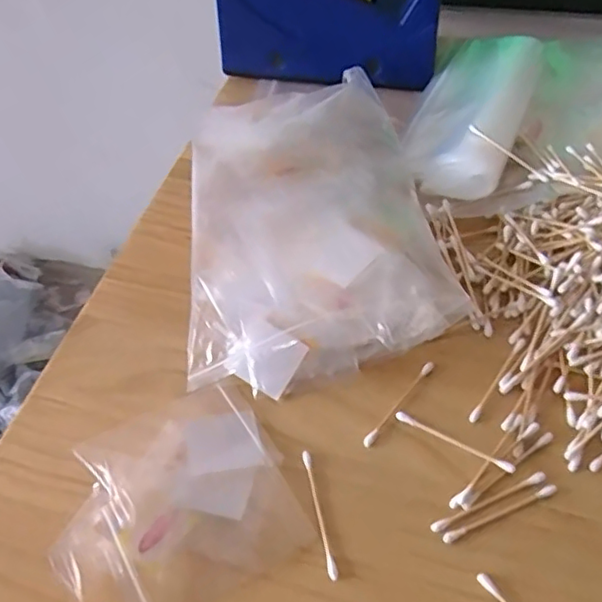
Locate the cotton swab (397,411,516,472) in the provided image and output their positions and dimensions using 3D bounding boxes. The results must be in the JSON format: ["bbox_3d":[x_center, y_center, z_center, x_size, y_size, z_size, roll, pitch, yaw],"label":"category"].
[{"bbox_3d":[0.088,0.081,0.352,0.071,0.005,0.006,25,58,19],"label":"cotton swab"}]

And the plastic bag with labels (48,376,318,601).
[{"bbox_3d":[-0.070,0.110,0.333,0.124,0.015,0.112,-27,57,-17],"label":"plastic bag with labels"}]

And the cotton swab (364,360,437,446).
[{"bbox_3d":[0.061,0.061,0.370,0.006,0.004,0.071,34,61,24],"label":"cotton swab"}]

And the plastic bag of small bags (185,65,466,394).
[{"bbox_3d":[0.004,-0.064,0.441,0.172,0.047,0.259,-6,53,-2],"label":"plastic bag of small bags"}]

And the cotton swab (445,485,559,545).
[{"bbox_3d":[0.108,0.114,0.326,0.071,0.004,0.005,-20,55,-12],"label":"cotton swab"}]

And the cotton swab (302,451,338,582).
[{"bbox_3d":[0.010,0.115,0.331,0.005,0.004,0.070,-11,54,-6],"label":"cotton swab"}]

